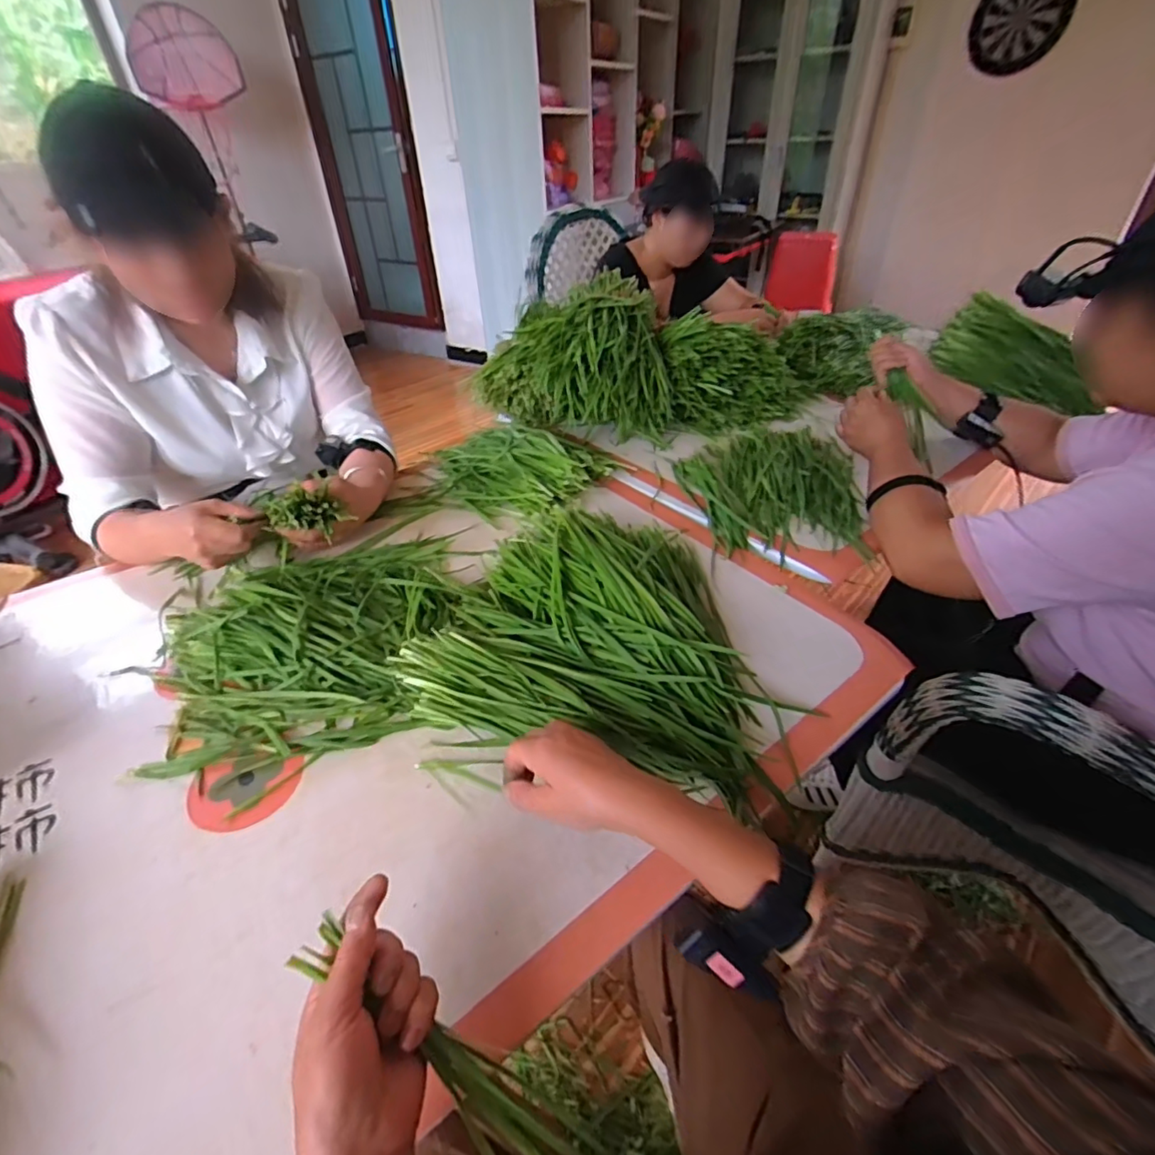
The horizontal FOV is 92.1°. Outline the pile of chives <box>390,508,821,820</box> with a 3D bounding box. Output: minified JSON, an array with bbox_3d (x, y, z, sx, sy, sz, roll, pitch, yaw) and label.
[{"bbox_3d":[0.032,0.037,0.612,0.348,0.070,0.331,12,41,14],"label":"pile of chives"}]

